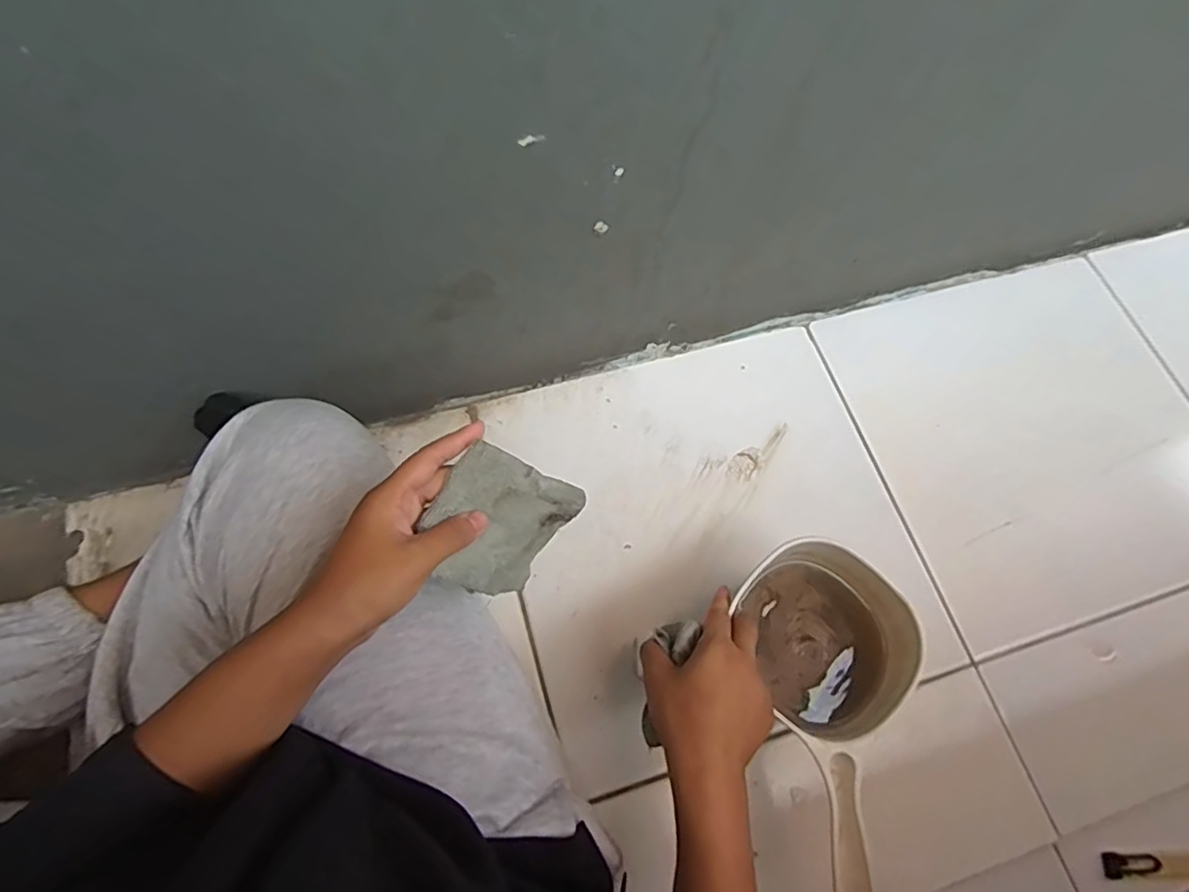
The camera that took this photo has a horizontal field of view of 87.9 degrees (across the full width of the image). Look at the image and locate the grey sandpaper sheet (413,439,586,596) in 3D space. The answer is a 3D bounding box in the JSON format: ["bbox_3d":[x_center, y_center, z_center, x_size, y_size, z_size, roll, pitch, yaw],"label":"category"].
[{"bbox_3d":[-0.060,0.052,0.401,0.087,0.092,0.020,-54,36,1],"label":"grey sandpaper sheet"}]

